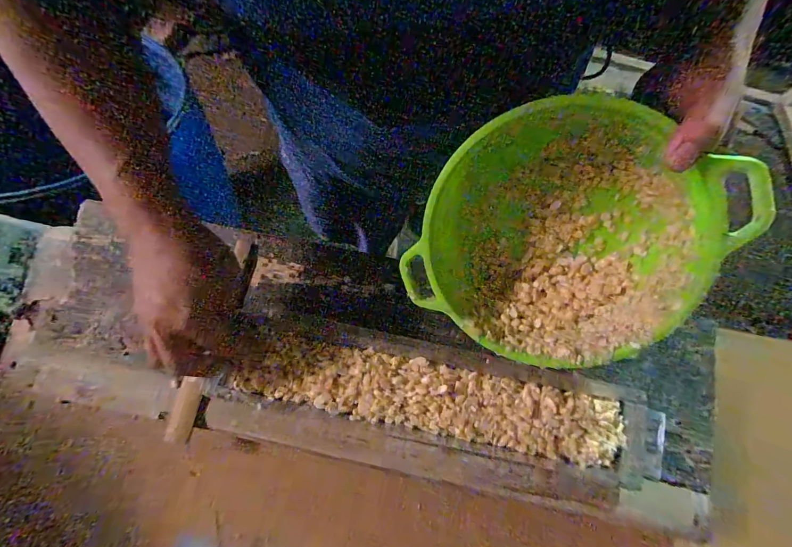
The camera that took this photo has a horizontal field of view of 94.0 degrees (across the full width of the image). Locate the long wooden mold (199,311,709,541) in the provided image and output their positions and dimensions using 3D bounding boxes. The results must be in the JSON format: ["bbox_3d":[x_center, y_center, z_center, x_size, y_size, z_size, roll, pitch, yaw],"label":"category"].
[{"bbox_3d":[0.044,0.143,0.371,0.451,0.054,0.130,11,78,5],"label":"long wooden mold"}]

